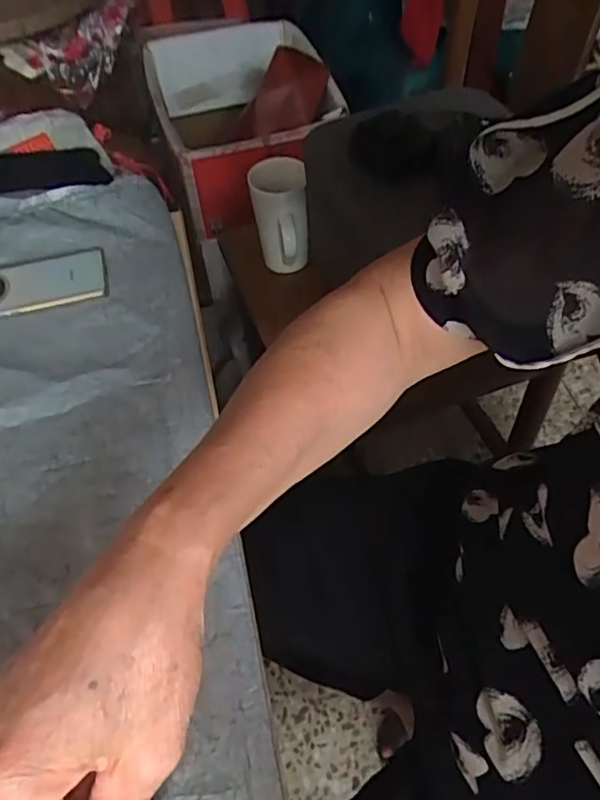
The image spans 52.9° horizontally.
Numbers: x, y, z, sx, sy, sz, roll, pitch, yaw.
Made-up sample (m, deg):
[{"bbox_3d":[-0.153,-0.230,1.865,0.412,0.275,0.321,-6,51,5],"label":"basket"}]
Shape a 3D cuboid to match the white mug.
[{"bbox_3d":[-0.024,-0.258,0.877,0.082,0.146,0.088,-10,53,-3],"label":"white mug"}]

